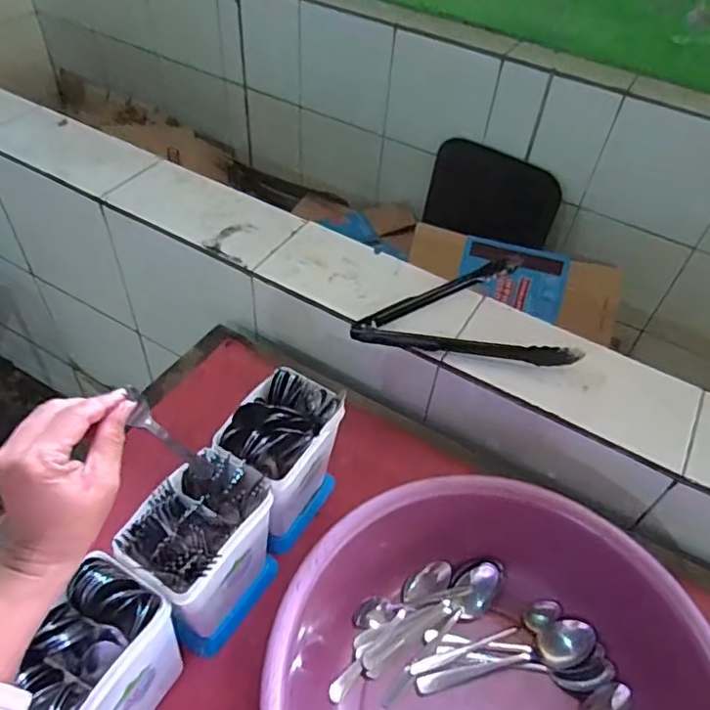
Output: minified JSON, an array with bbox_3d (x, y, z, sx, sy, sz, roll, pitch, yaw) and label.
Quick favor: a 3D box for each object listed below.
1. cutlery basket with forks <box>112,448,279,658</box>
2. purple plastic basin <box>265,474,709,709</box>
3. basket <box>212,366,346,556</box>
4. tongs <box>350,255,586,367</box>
[{"bbox_3d":[-0.145,0.193,0.570,0.091,0.179,0.125,27,52,18],"label":"cutlery basket with forks"},{"bbox_3d":[0.120,0.312,0.521,0.374,0.134,0.365,3,49,-3],"label":"purple plastic basin"},{"bbox_3d":[-0.079,0.115,0.636,0.086,0.184,0.121,25,51,16],"label":"basket"},{"bbox_3d":[0.145,-0.075,0.799,0.280,0.038,0.206,5,49,-1],"label":"tongs"}]

